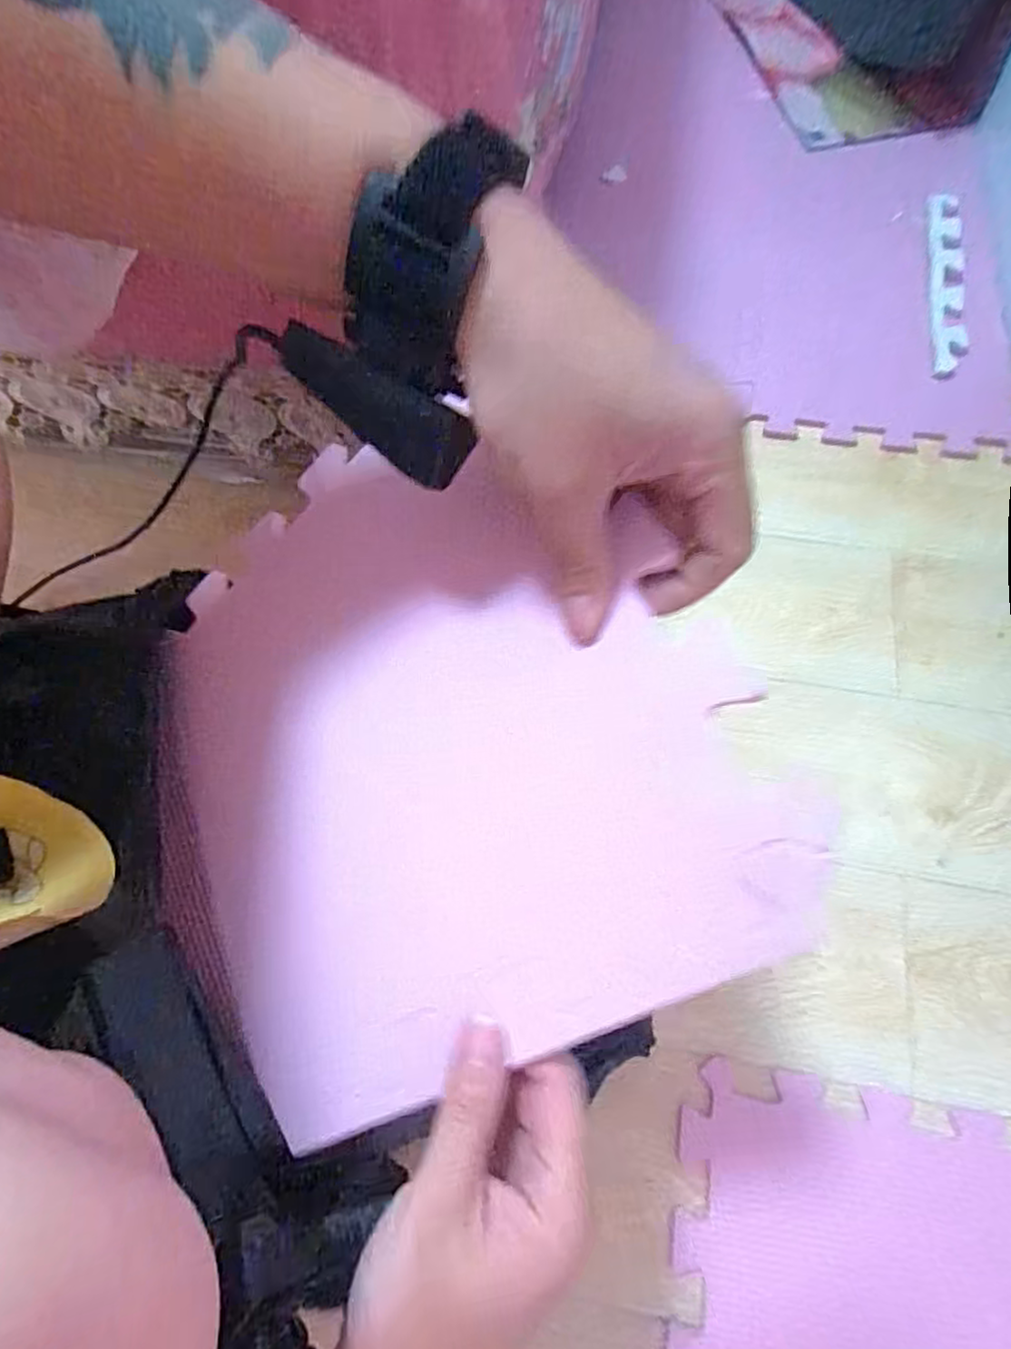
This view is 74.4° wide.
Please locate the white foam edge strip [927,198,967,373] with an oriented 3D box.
[{"bbox_3d":[0.473,-0.421,0.712,0.036,0.017,0.246,10,68,4],"label":"white foam edge strip"}]

